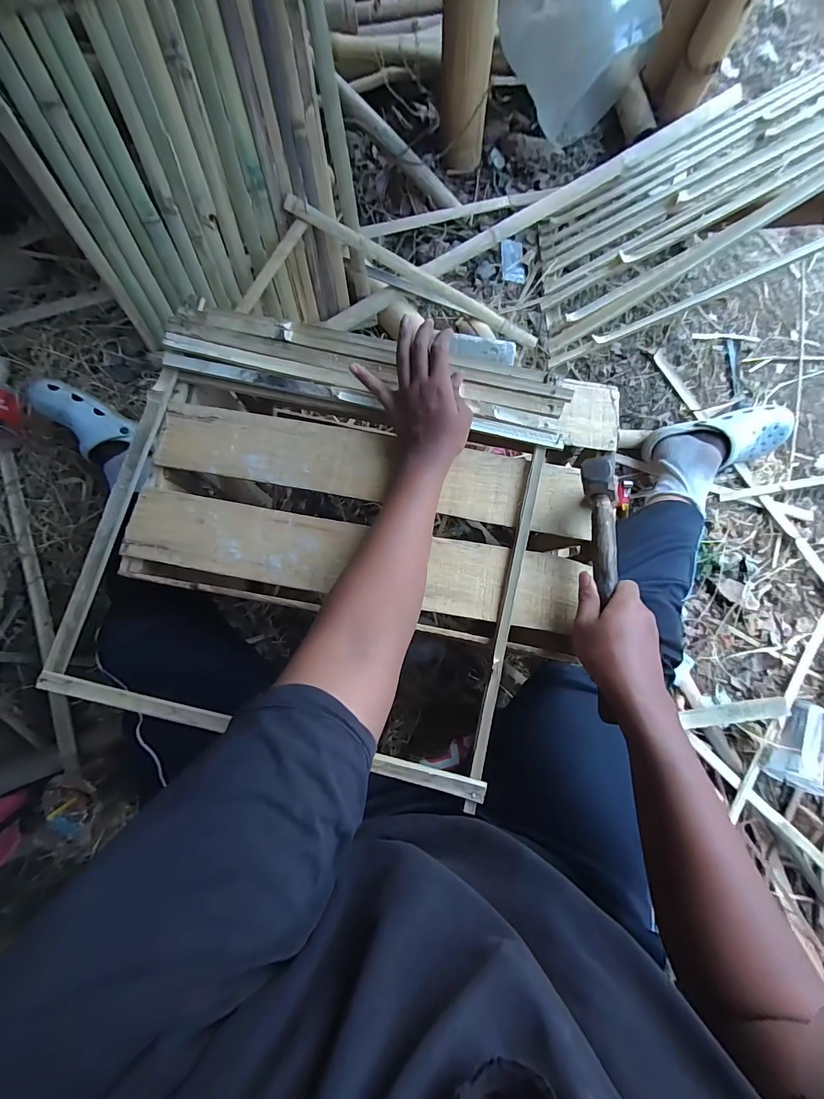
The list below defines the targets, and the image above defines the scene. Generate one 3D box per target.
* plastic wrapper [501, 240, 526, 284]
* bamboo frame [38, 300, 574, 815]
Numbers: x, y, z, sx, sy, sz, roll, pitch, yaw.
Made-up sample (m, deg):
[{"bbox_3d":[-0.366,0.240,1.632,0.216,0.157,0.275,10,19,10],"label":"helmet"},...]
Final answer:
[{"bbox_3d":[0.240,-0.686,0.960,0.053,0.008,0.110,-2,79,-1],"label":"plastic wrapper"},{"bbox_3d":[-0.115,-0.027,0.489,0.517,0.050,0.511,14,80,1],"label":"bamboo frame"}]

